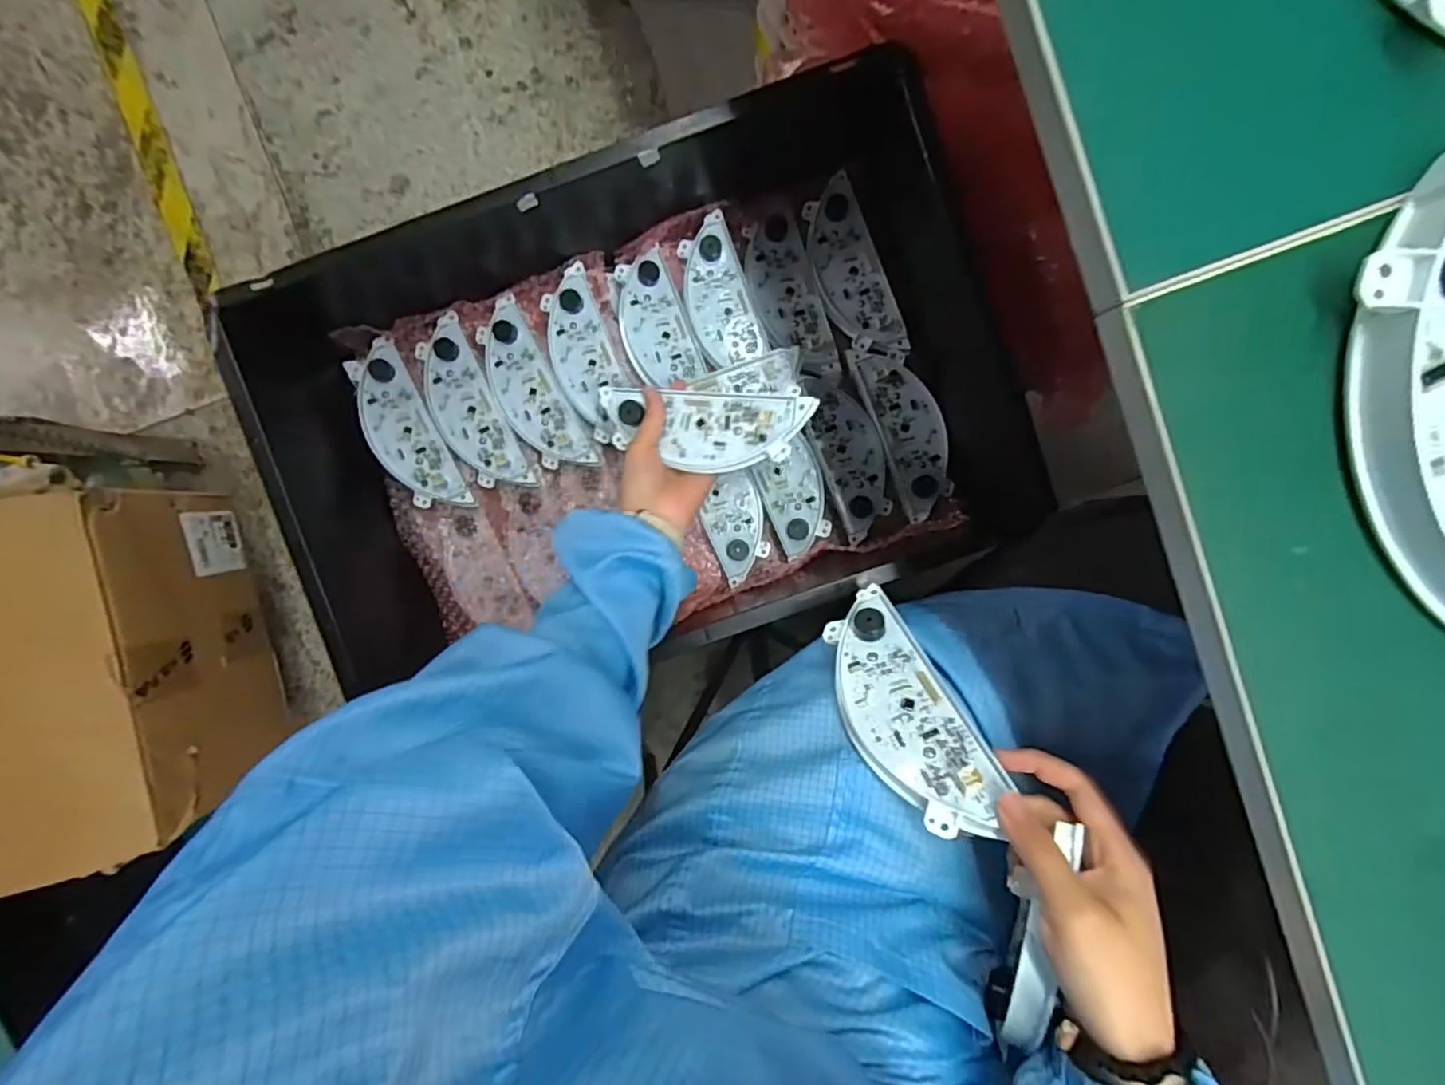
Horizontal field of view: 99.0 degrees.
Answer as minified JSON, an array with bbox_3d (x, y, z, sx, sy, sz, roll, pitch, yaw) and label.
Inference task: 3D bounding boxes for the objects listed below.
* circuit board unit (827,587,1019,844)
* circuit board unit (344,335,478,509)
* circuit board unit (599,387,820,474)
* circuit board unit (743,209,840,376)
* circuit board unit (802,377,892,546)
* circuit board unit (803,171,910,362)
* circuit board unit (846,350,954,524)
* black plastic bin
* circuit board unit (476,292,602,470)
[{"bbox_3d":[0.112,0.101,0.391,0.070,0.166,0.023,-23,136,2],"label":"circuit board unit"},{"bbox_3d":[-0.317,-0.108,0.611,0.061,0.011,0.174,-26,93,2],"label":"circuit board unit"},{"bbox_3d":[-0.019,-0.095,0.515,0.179,0.025,0.064,7,94,14],"label":"circuit board unit"},{"bbox_3d":[0.063,-0.240,0.606,0.063,0.011,0.159,-16,94,2],"label":"circuit board unit"},{"bbox_3d":[0.128,-0.089,0.617,0.062,0.010,0.163,-22,94,2],"label":"circuit board unit"},{"bbox_3d":[0.124,-0.260,0.605,0.063,0.011,0.179,-21,94,2],"label":"circuit board unit"},{"bbox_3d":[0.184,-0.113,0.606,0.063,0.013,0.172,-21,94,2],"label":"circuit board unit"},{"bbox_3d":[-0.099,-0.128,0.564,0.622,0.135,0.414,-14,94,1],"label":"black plastic bin"},{"bbox_3d":[-0.190,-0.148,0.611,0.061,0.011,0.175,-30,93,2],"label":"circuit board unit"}]

